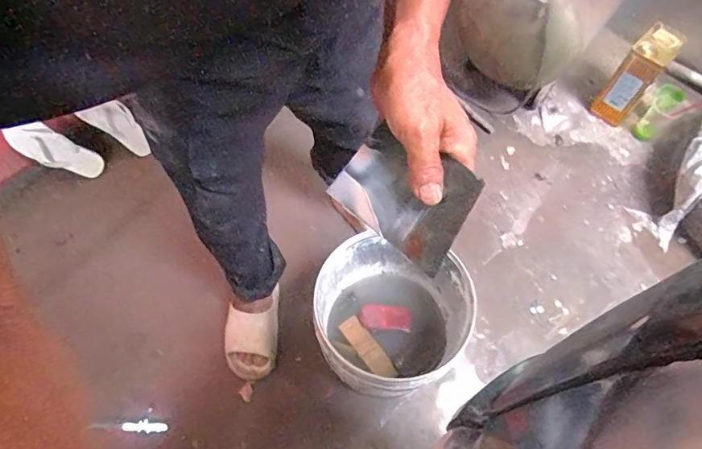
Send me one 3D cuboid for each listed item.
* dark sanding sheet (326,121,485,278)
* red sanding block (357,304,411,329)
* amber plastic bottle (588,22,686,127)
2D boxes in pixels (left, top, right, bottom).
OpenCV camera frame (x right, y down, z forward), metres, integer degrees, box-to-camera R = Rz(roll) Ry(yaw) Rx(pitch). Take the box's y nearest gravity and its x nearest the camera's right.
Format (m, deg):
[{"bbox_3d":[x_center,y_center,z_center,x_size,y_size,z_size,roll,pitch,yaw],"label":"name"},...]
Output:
[{"bbox_3d":[0.042,-0.026,0.388,0.115,0.005,0.083,37,106,21],"label":"dark sanding sheet"},{"bbox_3d":[0.075,0.203,1.025,0.113,0.019,0.053,0,61,-1],"label":"red sanding block"},{"bbox_3d":[0.834,-0.434,1.374,0.135,0.256,0.112,-39,69,-20],"label":"amber plastic bottle"}]

